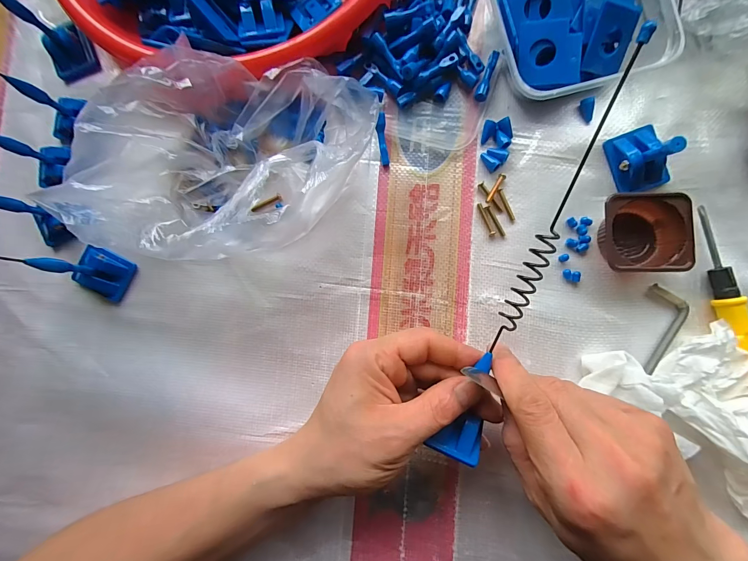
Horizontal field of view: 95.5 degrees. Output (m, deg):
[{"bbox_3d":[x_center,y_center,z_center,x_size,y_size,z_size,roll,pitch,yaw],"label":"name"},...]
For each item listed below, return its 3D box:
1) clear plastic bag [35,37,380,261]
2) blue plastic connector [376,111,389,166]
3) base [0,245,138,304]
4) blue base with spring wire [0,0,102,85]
[{"bbox_3d":[-0.109,-0.082,0.240,0.208,0.072,0.134,4,88,4],"label":"clear plastic bag"},{"bbox_3d":[0.007,-0.109,0.263,0.007,0.006,0.038,-6,108,4],"label":"blue plastic connector"},{"bbox_3d":[-0.224,-0.008,0.216,0.043,0.126,0.038,12,88,5],"label":"base"},{"bbox_3d":[-0.262,-0.196,0.228,0.036,0.133,0.039,42,91,5],"label":"blue base with spring wire"}]

